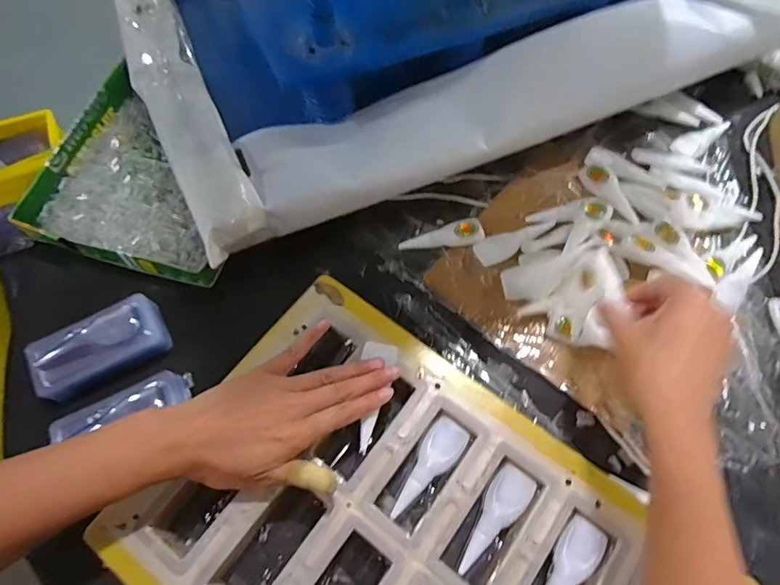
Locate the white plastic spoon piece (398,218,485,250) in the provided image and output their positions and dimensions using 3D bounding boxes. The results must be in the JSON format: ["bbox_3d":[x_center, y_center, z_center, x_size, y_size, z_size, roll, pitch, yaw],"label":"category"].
[{"bbox_3d":[0.054,-0.054,0.503,0.086,0.006,0.027,-18,85,-2],"label":"white plastic spoon piece"}]

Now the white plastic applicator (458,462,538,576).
[{"bbox_3d":[0.079,0.174,0.377,0.030,0.004,0.085,34,69,14],"label":"white plastic applicator"}]

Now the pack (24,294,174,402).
[{"bbox_3d":[-0.261,0.048,0.441,0.111,0.028,0.056,-28,68,-13],"label":"pack"}]

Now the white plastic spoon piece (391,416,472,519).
[{"bbox_3d":[0.031,0.141,0.392,0.031,0.006,0.085,32,69,13],"label":"white plastic spoon piece"}]

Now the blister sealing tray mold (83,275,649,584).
[{"bbox_3d":[0.013,0.198,0.373,0.387,0.037,0.274,34,69,14],"label":"blister sealing tray mold"}]

